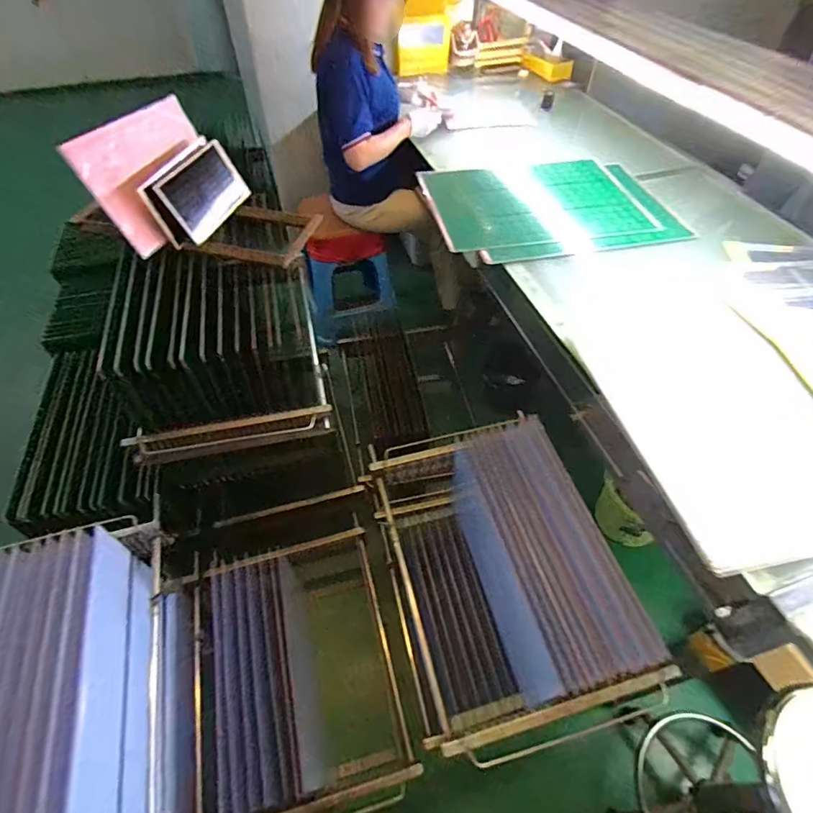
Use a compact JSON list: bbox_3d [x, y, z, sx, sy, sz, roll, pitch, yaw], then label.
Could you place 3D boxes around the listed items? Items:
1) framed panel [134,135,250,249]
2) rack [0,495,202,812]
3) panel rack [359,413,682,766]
[{"bbox_3d":[-0.467,-0.488,1.065,0.032,0.154,0.258,8,55,33],"label":"framed panel"},{"bbox_3d":[-0.598,0.523,0.819,0.351,0.395,0.525,-16,53,-12],"label":"rack"},{"bbox_3d":[0.175,0.342,1.038,0.399,0.352,0.592,-13,52,-10],"label":"panel rack"}]

